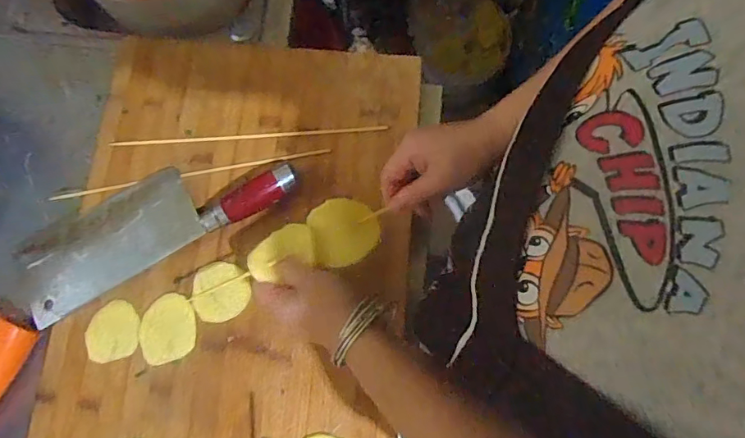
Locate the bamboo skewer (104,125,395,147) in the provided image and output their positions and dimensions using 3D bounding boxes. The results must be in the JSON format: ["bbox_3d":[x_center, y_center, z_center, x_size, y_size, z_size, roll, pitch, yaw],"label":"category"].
[{"bbox_3d":[-0.137,-0.091,0.528,0.303,0.004,0.008,-3,75,1],"label":"bamboo skewer"}]

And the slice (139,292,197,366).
[{"bbox_3d":[-0.206,0.109,0.481,0.056,0.004,0.064,-14,75,-2],"label":"slice"}]

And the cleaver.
[{"bbox_3d":[-0.232,-0.003,0.494,0.295,0.031,0.096,-27,76,-5],"label":"cleaver"}]

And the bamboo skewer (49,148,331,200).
[{"bbox_3d":[-0.198,-0.050,0.519,0.304,0.004,0.008,-9,75,-1],"label":"bamboo skewer"}]

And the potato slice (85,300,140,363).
[{"bbox_3d":[-0.262,0.113,0.481,0.053,0.004,0.056,-14,75,-2],"label":"potato slice"}]

